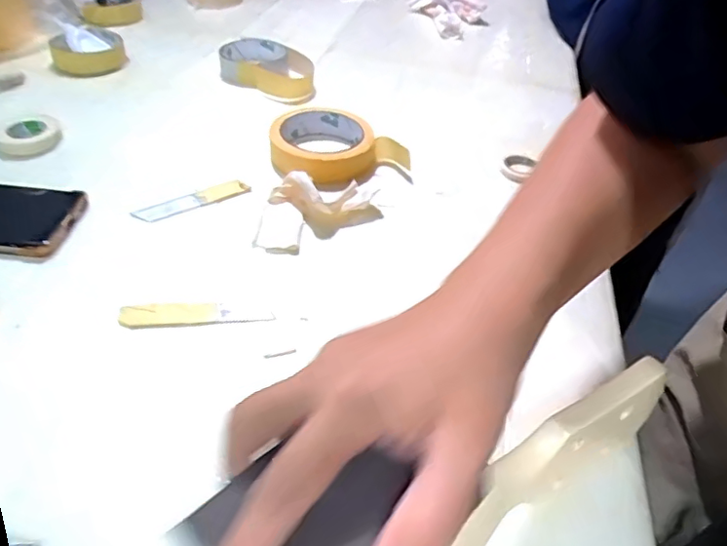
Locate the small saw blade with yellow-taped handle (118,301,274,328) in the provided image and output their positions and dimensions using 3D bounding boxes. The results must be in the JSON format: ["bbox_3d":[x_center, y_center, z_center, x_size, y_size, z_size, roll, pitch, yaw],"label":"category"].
[{"bbox_3d":[-0.115,0.027,0.394,0.100,0.004,0.021,-2,43,-8],"label":"small saw blade with yellow-taped handle"}]

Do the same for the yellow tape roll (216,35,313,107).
[{"bbox_3d":[-0.113,-0.237,0.665,0.106,0.031,0.106,-1,43,-7],"label":"yellow tape roll"}]

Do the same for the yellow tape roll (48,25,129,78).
[{"bbox_3d":[-0.320,-0.261,0.669,0.079,0.034,0.084,-16,46,-22],"label":"yellow tape roll"}]

